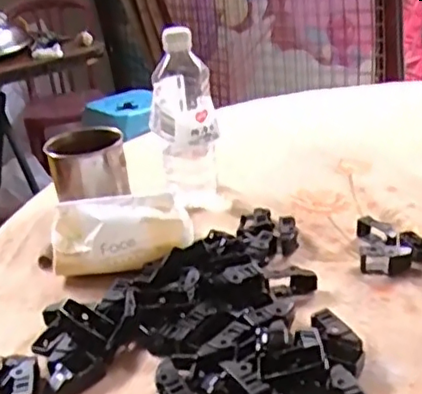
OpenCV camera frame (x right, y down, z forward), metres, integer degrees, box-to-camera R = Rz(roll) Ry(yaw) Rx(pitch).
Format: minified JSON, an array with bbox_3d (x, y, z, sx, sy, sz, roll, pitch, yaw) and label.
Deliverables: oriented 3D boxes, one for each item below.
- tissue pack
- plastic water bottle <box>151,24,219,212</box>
[{"bbox_3d":[-0.094,0.035,0.645,0.143,0.053,0.058,-7,26,-1],"label":"tissue pack"},{"bbox_3d":[-0.032,-0.084,0.758,0.076,0.221,0.077,-7,26,-1],"label":"plastic water bottle"}]

